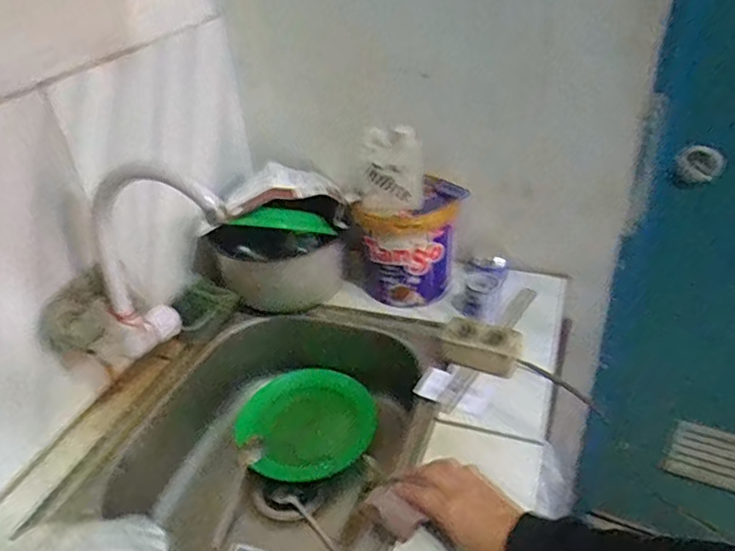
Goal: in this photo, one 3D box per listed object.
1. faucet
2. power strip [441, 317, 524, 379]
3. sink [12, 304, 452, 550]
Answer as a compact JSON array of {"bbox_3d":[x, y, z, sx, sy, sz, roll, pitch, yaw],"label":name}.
[{"bbox_3d":[-0.258,-0.018,0.692,0.155,0.291,0.090,28,40,2],"label":"faucet"},{"bbox_3d":[0.156,0.098,0.797,0.104,0.048,0.059,15,39,27],"label":"power strip"},{"bbox_3d":[-0.117,0.245,0.803,0.409,0.152,0.487,8,36,19],"label":"sink"}]

